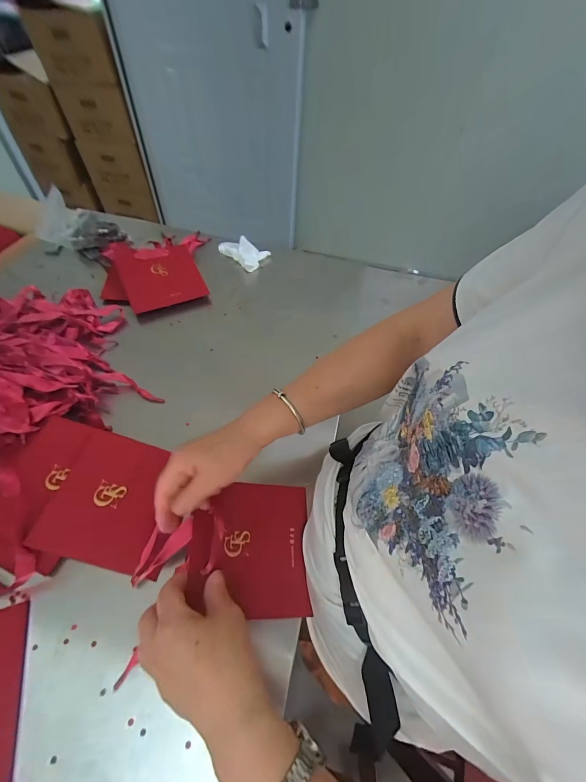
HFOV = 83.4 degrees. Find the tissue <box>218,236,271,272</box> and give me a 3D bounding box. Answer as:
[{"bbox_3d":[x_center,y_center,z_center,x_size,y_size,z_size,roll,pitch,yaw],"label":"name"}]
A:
[{"bbox_3d":[-0.101,-0.297,0.725,0.079,0.040,0.108,-32,62,-23],"label":"tissue"}]

